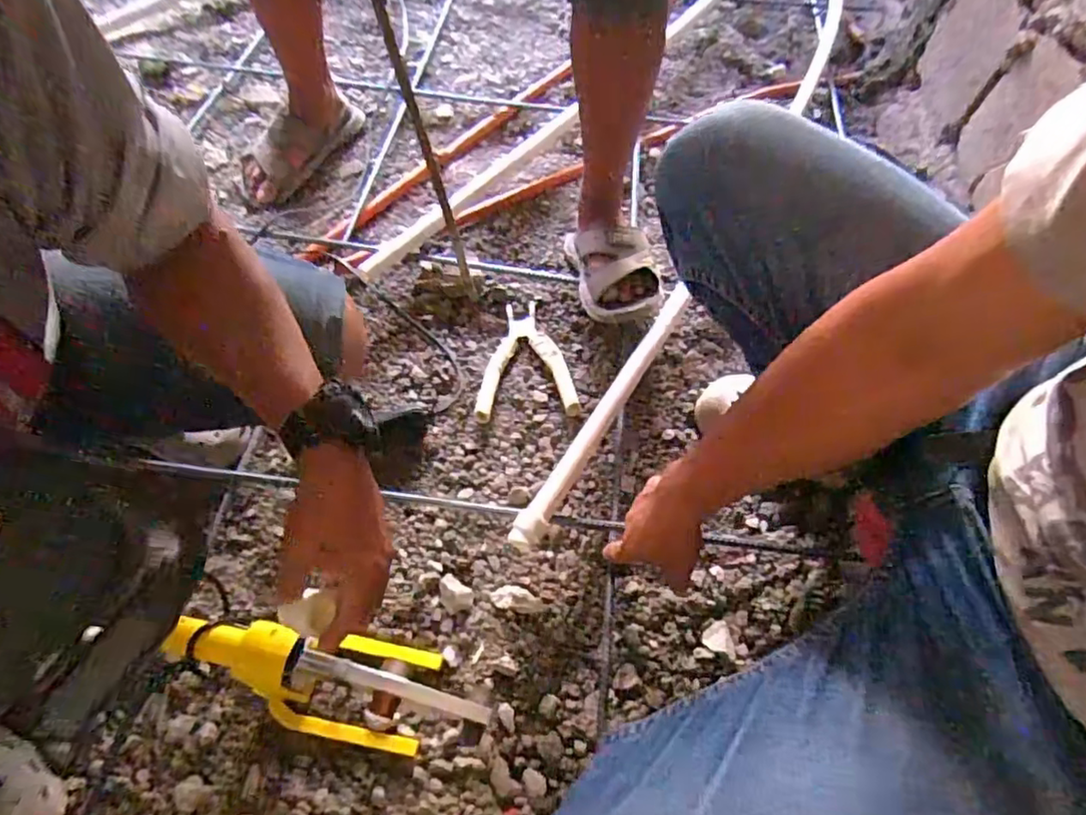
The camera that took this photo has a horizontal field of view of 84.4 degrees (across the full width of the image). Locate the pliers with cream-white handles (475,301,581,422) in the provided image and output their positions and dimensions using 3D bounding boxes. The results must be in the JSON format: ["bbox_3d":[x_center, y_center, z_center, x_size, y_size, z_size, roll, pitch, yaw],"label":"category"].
[{"bbox_3d":[-0.023,-0.073,0.830,0.132,0.027,0.187,0,60,-2],"label":"pliers with cream-white handles"}]

